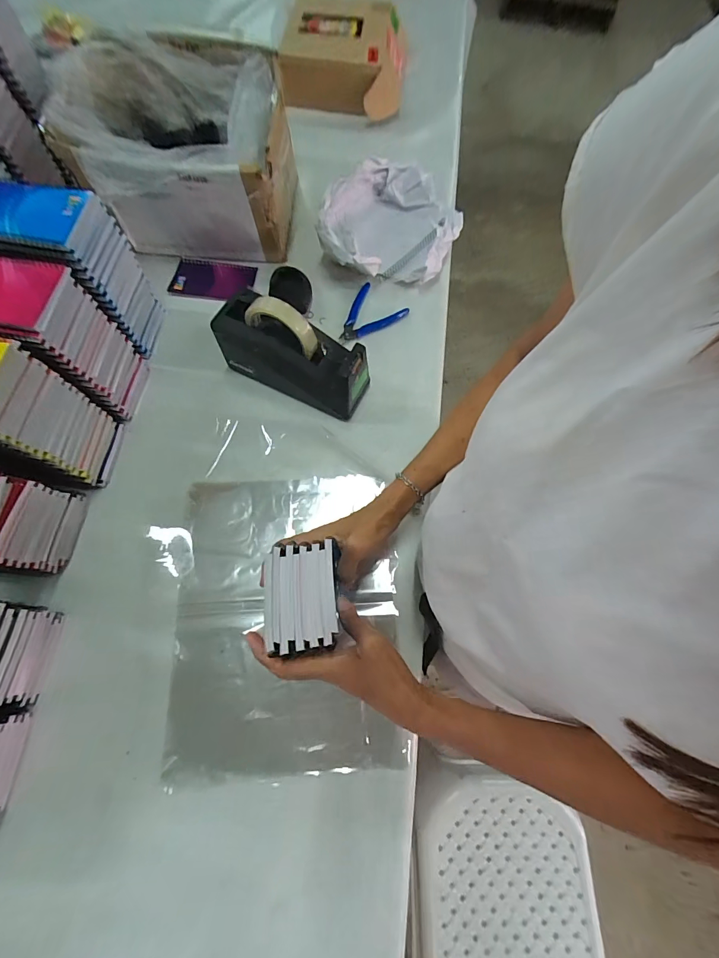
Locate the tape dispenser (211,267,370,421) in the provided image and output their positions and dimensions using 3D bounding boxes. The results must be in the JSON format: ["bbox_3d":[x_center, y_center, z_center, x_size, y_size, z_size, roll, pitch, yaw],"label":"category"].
[{"bbox_3d":[-0.089,-0.172,0.508,0.204,0.134,0.072,26,71,7],"label":"tape dispenser"}]

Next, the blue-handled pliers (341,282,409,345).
[{"bbox_3d":[0.009,-0.262,0.617,0.090,0.009,0.116,38,73,11],"label":"blue-handled pliers"}]

